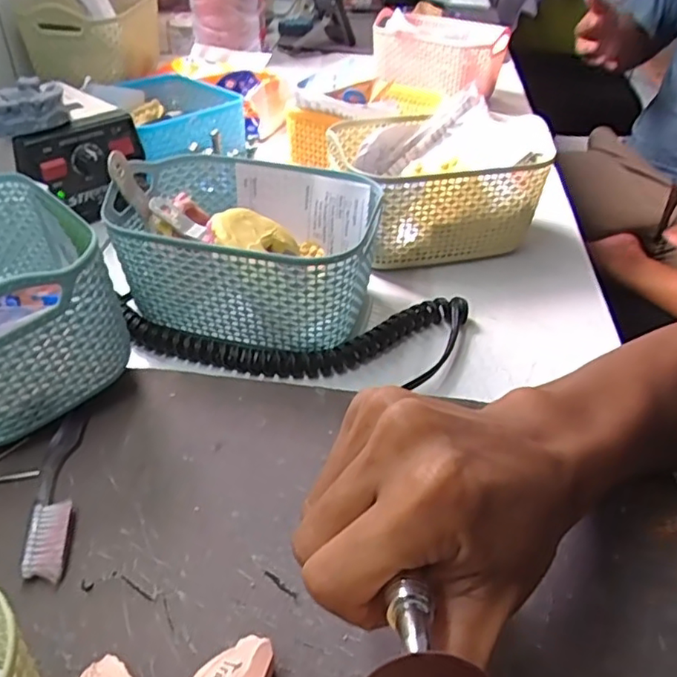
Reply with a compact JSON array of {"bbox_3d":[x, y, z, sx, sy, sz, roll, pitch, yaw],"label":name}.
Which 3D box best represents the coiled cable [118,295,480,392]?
[{"bbox_3d":[-0.028,-0.002,0.390,0.231,0.015,0.075,2,39,0],"label":"coiled cable"}]

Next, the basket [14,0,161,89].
[{"bbox_3d":[-0.275,-0.359,0.688,0.110,0.077,0.214,2,39,0],"label":"basket"}]

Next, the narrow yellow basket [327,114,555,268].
[{"bbox_3d":[0.068,-0.122,0.488,0.140,0.081,0.117,-10,41,-15],"label":"narrow yellow basket"}]

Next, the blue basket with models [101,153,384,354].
[{"bbox_3d":[-0.063,-0.060,0.405,0.163,0.080,0.117,11,40,11],"label":"blue basket with models"}]

